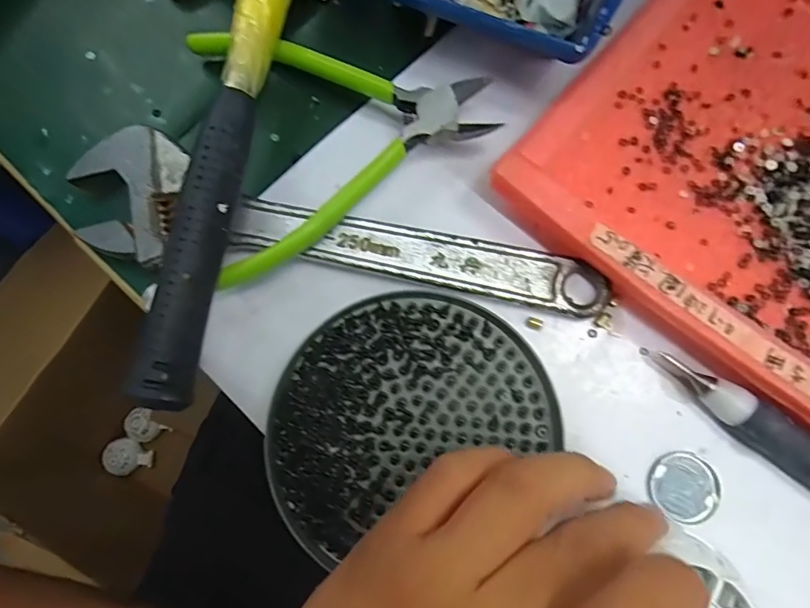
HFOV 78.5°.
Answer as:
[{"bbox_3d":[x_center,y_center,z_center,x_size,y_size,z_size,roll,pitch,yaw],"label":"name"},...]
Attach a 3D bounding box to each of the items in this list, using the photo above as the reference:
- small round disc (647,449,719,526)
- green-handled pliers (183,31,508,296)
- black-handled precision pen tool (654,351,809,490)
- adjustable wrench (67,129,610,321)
[{"bbox_3d":[0.115,0.075,0.204,0.027,0.004,0.027,0,79,1],"label":"small round disc"},{"bbox_3d":[-0.047,-0.094,0.227,0.139,0.017,0.126,-32,80,-5],"label":"green-handled pliers"},{"bbox_3d":[0.159,0.063,0.198,0.126,0.021,0.017,35,81,7],"label":"black-handled precision pen tool"},{"bbox_3d":[-0.031,-0.023,0.216,0.236,0.016,0.053,16,79,4],"label":"adjustable wrench"}]

